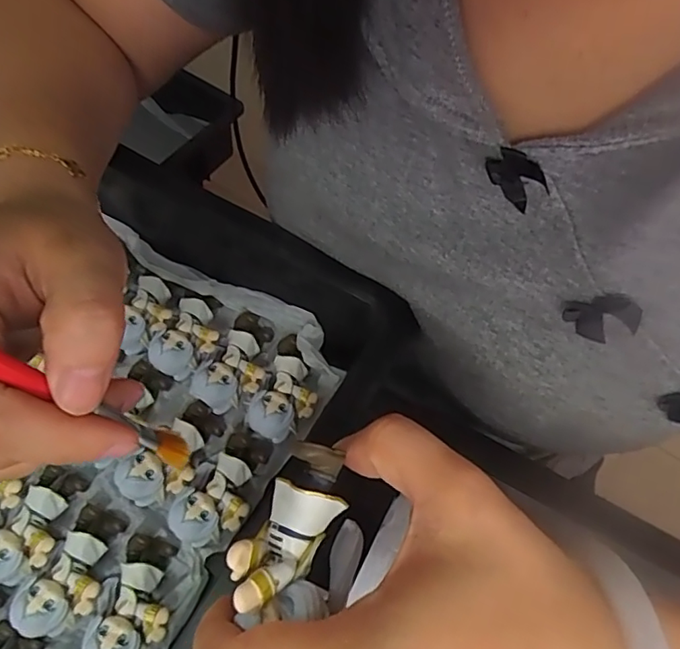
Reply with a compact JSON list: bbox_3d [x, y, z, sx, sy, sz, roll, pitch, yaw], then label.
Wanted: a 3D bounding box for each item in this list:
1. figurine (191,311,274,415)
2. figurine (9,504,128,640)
[{"bbox_3d":[-0.063,0.021,0.338,0.033,0.029,0.064,16,63,4],"label":"figurine"},{"bbox_3d":[-0.138,0.128,0.279,0.032,0.018,0.063,18,51,10],"label":"figurine"}]

